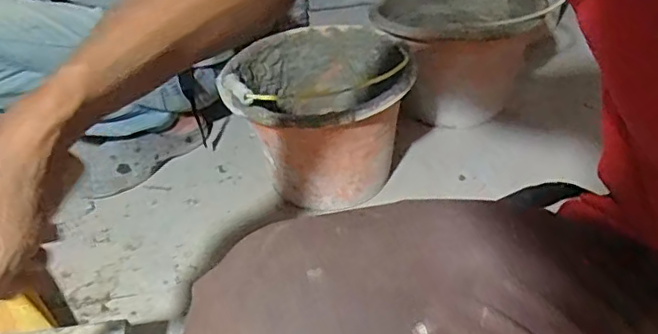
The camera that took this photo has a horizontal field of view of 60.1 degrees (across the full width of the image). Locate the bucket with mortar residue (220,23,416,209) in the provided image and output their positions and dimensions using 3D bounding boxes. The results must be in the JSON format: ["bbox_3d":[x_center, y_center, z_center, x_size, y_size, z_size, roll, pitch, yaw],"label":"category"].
[{"bbox_3d":[-0.002,-0.085,0.848,0.231,0.230,0.281,1,38,11],"label":"bucket with mortar residue"}]

